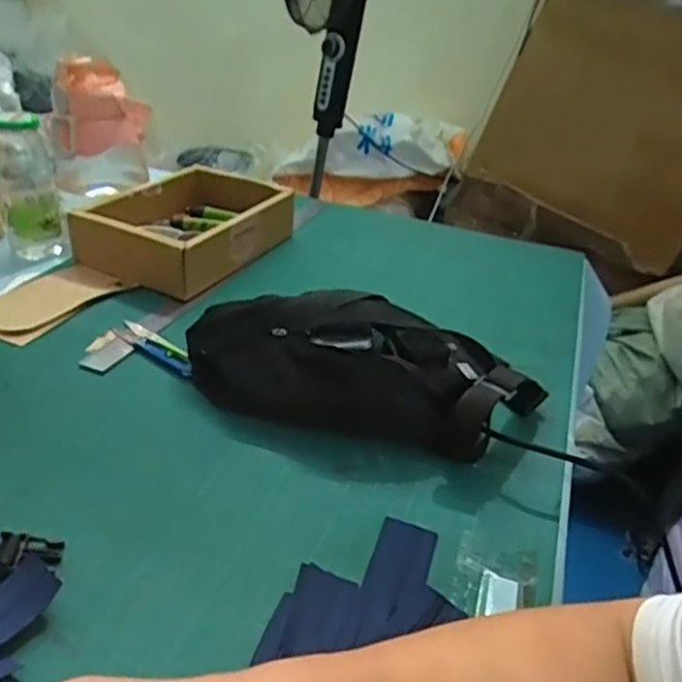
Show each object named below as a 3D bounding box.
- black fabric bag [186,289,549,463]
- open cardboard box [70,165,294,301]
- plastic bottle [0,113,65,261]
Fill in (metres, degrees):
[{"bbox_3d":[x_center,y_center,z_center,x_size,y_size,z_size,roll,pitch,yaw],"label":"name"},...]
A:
[{"bbox_3d":[0.020,0.019,0.590,0.309,0.076,0.141,13,32,11],"label":"black fabric bag"},{"bbox_3d":[-0.193,-0.151,0.832,0.183,0.071,0.241,18,33,20],"label":"open cardboard box"},{"bbox_3d":[-0.369,-0.183,0.769,0.061,0.163,0.074,-9,34,-22],"label":"plastic bottle"}]

